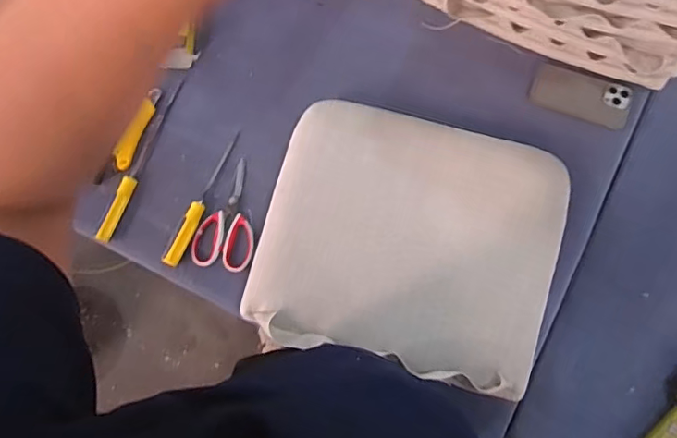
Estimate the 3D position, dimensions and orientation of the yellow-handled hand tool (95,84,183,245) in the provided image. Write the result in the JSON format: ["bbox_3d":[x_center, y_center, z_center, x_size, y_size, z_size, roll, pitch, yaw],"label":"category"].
[{"bbox_3d":[-0.349,-0.105,0.922,0.026,0.028,0.309,19,81,5],"label":"yellow-handled hand tool"}]

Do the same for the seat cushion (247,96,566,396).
[{"bbox_3d":[0.108,0.032,0.801,0.437,0.094,0.382,16,81,4],"label":"seat cushion"}]

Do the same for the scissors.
[{"bbox_3d":[-0.185,-0.006,0.894,0.096,0.020,0.183,10,81,3],"label":"scissors"}]

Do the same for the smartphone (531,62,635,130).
[{"bbox_3d":[0.419,-0.212,0.898,0.162,0.010,0.077,19,89,8],"label":"smartphone"}]

